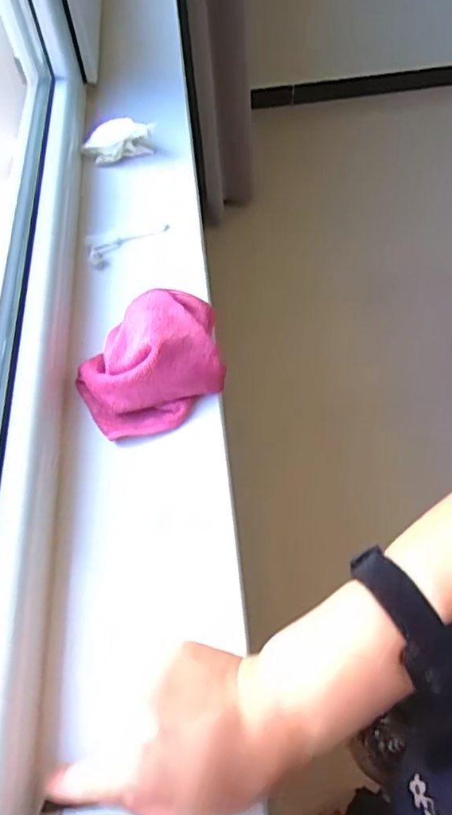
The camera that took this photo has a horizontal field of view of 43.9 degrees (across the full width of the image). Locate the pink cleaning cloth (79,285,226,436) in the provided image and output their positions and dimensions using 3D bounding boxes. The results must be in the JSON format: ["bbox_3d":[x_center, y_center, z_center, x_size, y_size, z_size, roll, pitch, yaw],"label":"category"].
[{"bbox_3d":[-0.062,-0.046,0.444,0.115,0.049,0.117,-14,58,-5],"label":"pink cleaning cloth"}]

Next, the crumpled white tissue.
[{"bbox_3d":[-0.120,-0.293,0.618,0.082,0.036,0.030,-2,58,3],"label":"crumpled white tissue"}]

